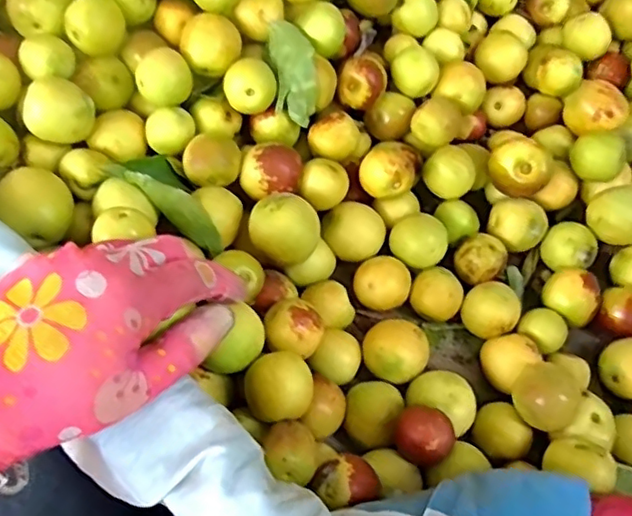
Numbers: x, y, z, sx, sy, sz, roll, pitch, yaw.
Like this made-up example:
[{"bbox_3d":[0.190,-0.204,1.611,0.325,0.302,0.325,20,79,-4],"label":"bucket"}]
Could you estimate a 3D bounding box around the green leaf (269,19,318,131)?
[{"bbox_3d":[-0.015,-0.118,0.379,0.027,0.017,0.064,-13,92,-7],"label":"green leaf"}]

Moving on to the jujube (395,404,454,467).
[{"bbox_3d":[0.057,0.094,0.319,0.030,0.027,0.027,30,65,16],"label":"jujube"}]

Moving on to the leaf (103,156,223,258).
[{"bbox_3d":[-0.082,-0.031,0.352,0.073,0.025,0.033,45,69,6],"label":"leaf"}]

